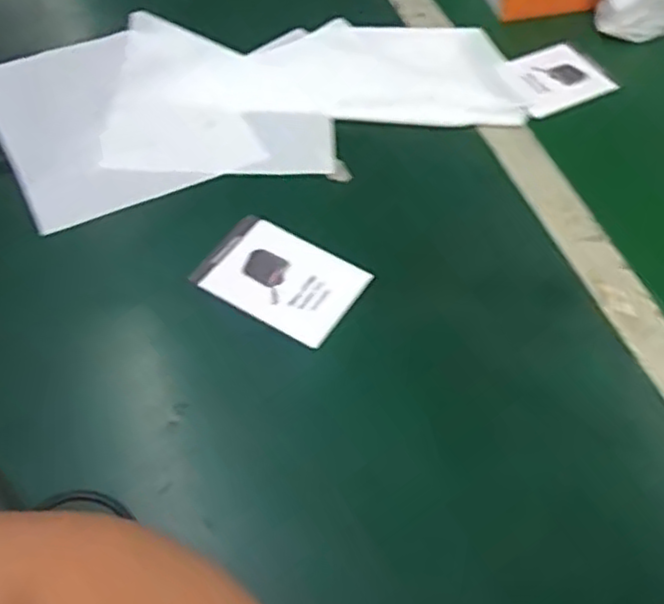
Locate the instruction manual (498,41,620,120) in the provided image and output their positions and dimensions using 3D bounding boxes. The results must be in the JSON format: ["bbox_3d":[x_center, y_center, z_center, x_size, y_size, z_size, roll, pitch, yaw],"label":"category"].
[{"bbox_3d":[0.194,-0.196,0.620,0.093,0.004,0.071,-21,62,-19],"label":"instruction manual"}]

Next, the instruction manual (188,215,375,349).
[{"bbox_3d":[-0.033,-0.017,0.469,0.100,0.004,0.074,28,57,17],"label":"instruction manual"}]

